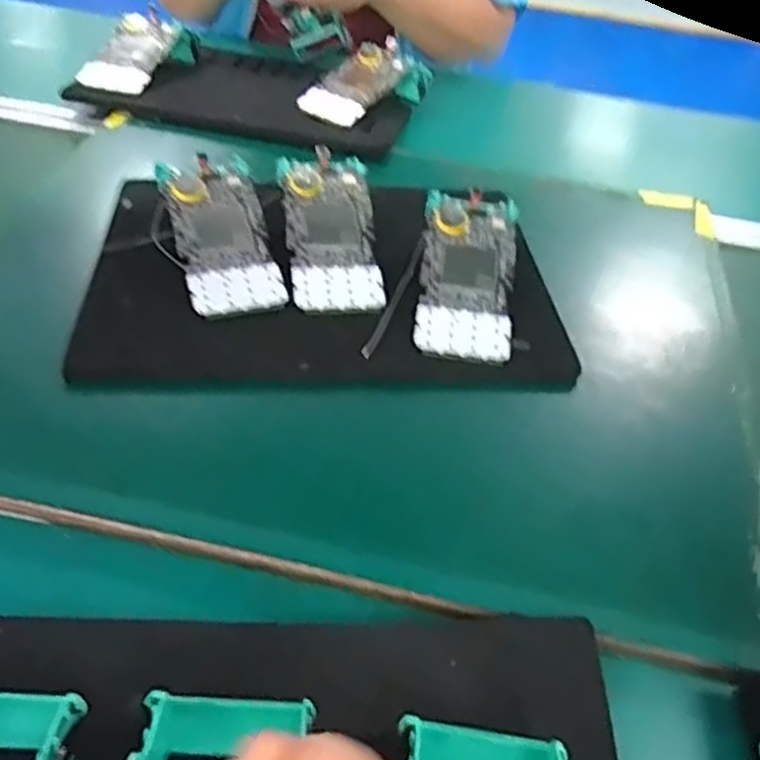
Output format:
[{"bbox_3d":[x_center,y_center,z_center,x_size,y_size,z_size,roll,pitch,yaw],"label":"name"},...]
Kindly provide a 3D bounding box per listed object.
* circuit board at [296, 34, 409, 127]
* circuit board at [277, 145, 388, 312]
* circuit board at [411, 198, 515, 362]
[{"bbox_3d":[-0.025,-0.328,0.794,0.065,0.016,0.134,30,64,11],"label":"circuit board"},{"bbox_3d":[-0.037,-0.114,0.553,0.068,0.014,0.144,-6,64,-6],"label":"circuit board"},{"bbox_3d":[0.065,-0.075,0.527,0.066,0.012,0.135,5,63,6],"label":"circuit board"}]

